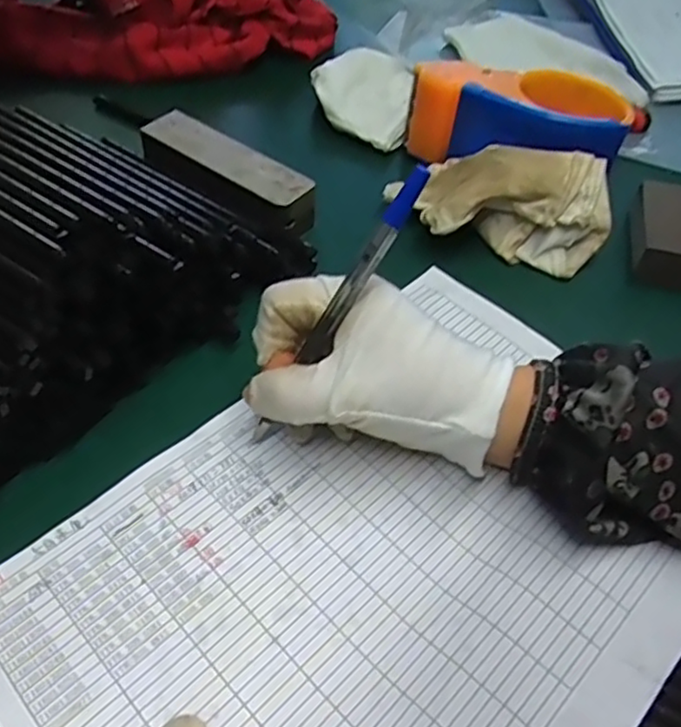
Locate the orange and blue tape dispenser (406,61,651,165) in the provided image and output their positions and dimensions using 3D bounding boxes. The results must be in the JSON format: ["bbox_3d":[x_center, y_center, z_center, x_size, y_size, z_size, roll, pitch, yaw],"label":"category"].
[{"bbox_3d":[0.120,-0.163,0.438,0.141,0.048,0.084,17,54,10],"label":"orange and blue tape dispenser"}]

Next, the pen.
[{"bbox_3d":[-0.003,-0.018,0.277,0.007,0.141,0.008,-1,44,-45],"label":"pen"}]

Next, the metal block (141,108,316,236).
[{"bbox_3d":[-0.069,-0.116,0.411,0.118,0.027,0.036,32,57,20],"label":"metal block"}]

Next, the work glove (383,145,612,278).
[{"bbox_3d":[0.097,-0.097,0.392,0.121,0.048,0.063,16,54,9],"label":"work glove"}]

